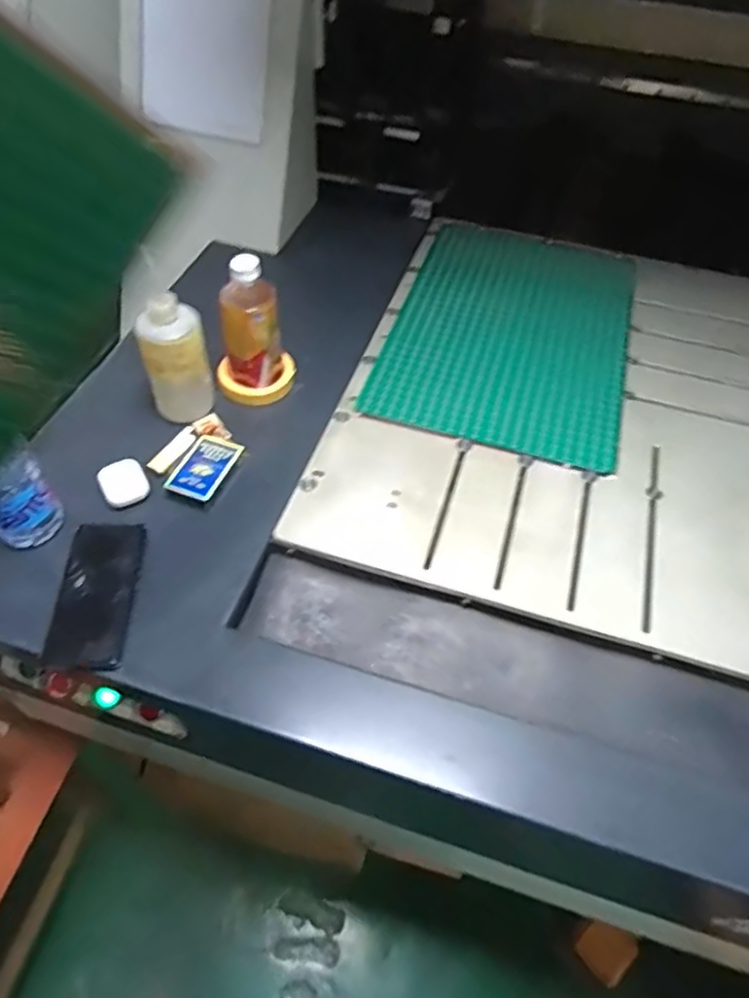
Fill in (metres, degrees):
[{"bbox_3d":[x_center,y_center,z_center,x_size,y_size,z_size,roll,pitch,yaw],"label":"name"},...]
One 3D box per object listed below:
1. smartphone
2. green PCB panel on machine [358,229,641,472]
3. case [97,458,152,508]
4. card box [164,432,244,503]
[{"bbox_3d":[-0.291,0.098,0.684,0.081,0.013,0.160,0,52,-3],"label":"smartphone"},{"bbox_3d":[0.208,-0.257,0.974,0.335,0.006,0.481,16,53,9],"label":"green PCB panel on machine"},{"bbox_3d":[-0.295,-0.020,0.768,0.051,0.020,0.051,-25,57,-21],"label":"case"},{"bbox_3d":[-0.204,-0.039,0.786,0.060,0.020,0.098,22,54,14],"label":"card box"}]

